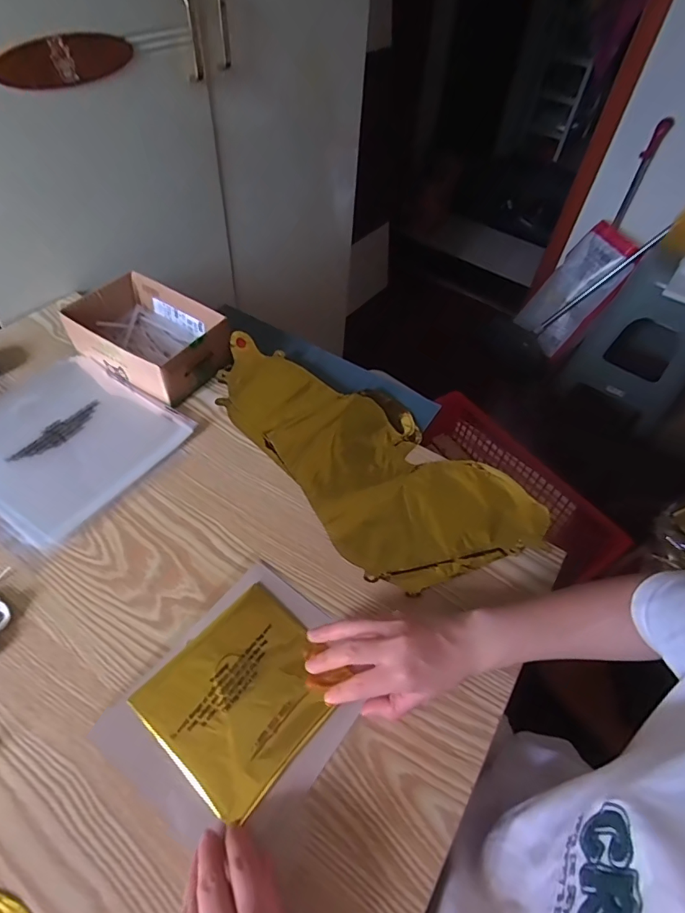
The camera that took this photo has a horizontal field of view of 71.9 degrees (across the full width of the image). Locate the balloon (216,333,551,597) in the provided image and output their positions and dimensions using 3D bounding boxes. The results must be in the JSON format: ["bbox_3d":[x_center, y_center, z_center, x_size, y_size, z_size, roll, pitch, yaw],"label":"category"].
[{"bbox_3d":[0.016,-0.010,0.574,0.206,0.023,0.421,-36,62,-28],"label":"balloon"}]

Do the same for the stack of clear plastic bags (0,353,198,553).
[{"bbox_3d":[-0.331,-0.024,0.555,0.227,0.008,0.211,30,55,18],"label":"stack of clear plastic bags"}]

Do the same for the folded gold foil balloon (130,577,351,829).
[{"bbox_3d":[-0.083,0.200,0.407,0.131,0.010,0.141,36,58,22],"label":"folded gold foil balloon"}]

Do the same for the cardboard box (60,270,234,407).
[{"bbox_3d":[-0.255,-0.157,0.627,0.190,0.065,0.130,33,56,20],"label":"cardboard box"}]

